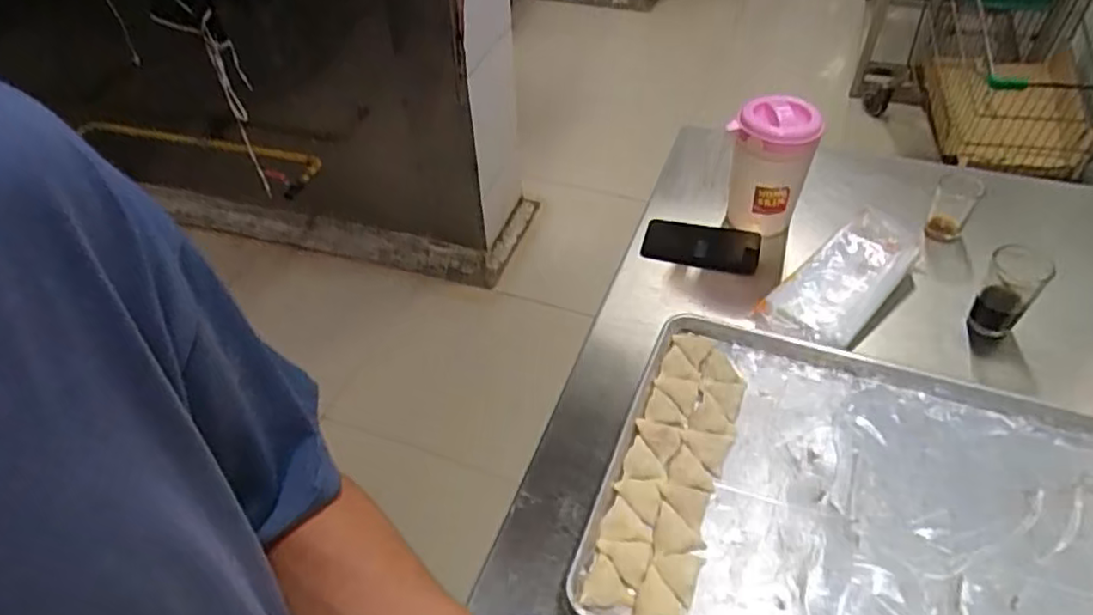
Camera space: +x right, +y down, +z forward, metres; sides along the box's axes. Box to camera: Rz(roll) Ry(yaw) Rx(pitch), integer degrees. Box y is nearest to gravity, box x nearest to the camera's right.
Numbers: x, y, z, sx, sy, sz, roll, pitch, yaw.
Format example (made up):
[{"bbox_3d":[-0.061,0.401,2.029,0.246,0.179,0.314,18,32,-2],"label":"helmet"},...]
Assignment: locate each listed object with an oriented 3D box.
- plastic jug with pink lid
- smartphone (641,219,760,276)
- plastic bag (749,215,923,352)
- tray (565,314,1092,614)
[{"bbox_3d":[0.320,-0.207,0.969,0.115,0.173,0.099,14,48,16],"label":"plastic jug with pink lid"},{"bbox_3d":[0.237,-0.092,1.015,0.173,0.015,0.071,11,74,6],"label":"smartphone"},{"bbox_3d":[0.406,-0.033,0.911,0.279,0.047,0.121,-36,54,-28],"label":"plastic bag"},{"bbox_3d":[0.360,0.220,0.647,0.602,0.042,0.402,14,48,16],"label":"tray"}]

